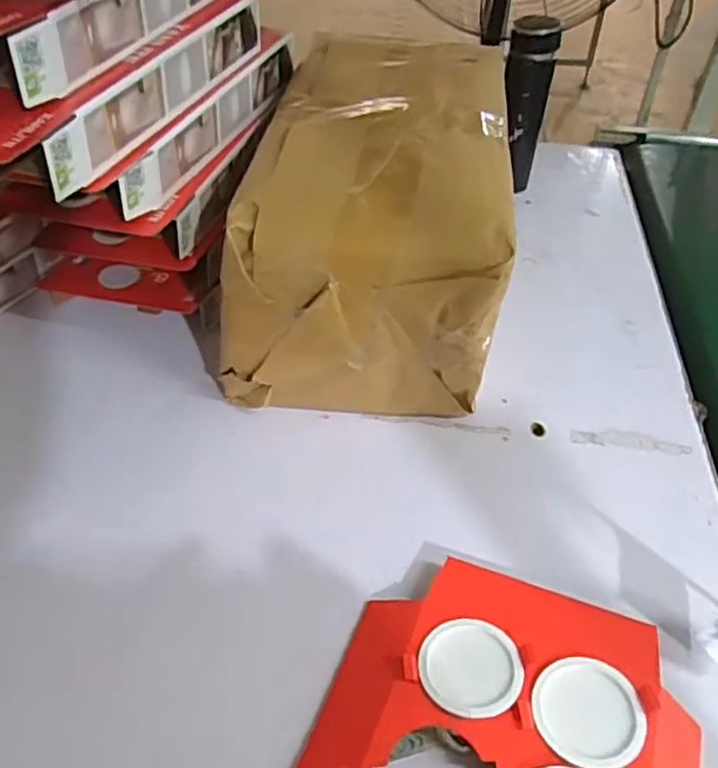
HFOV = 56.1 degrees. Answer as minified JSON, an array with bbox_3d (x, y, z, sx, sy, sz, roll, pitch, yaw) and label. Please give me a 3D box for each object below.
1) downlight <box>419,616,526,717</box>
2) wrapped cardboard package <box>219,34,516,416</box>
[{"bbox_3d":[0.078,0.206,0.485,0.069,0.026,0.069,2,45,-2],"label":"downlight"},{"bbox_3d":[0.026,-0.180,0.733,0.237,0.217,0.409,9,45,5],"label":"wrapped cardboard package"}]

